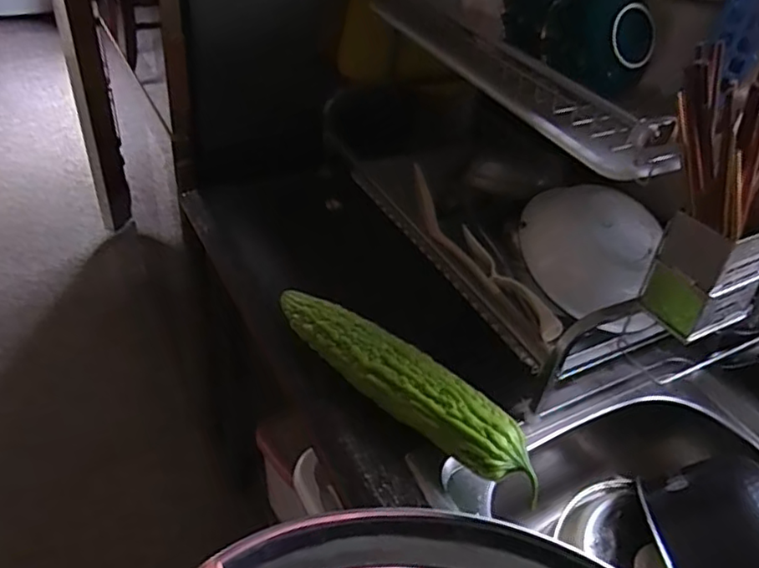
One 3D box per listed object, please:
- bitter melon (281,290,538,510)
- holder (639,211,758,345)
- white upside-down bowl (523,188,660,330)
[{"bbox_3d":[0.023,0.096,0.649,0.328,0.051,0.066,33,46,26],"label":"bitter melon"},{"bbox_3d":[0.291,-0.011,0.553,0.086,0.107,0.059,-14,45,-23],"label":"holder"},{"bbox_3d":[0.250,-0.032,0.752,0.149,0.166,0.033,3,-1,18],"label":"white upside-down bowl"}]

